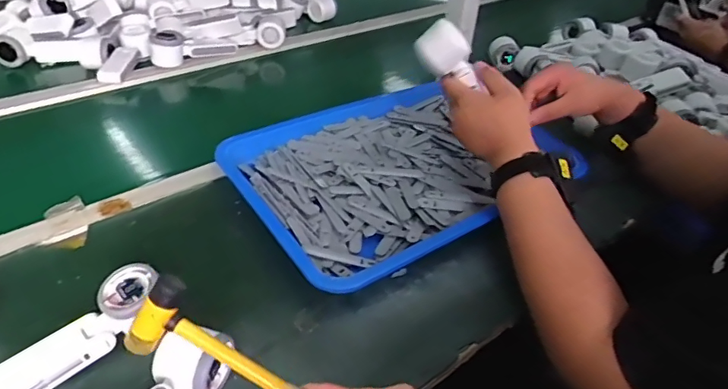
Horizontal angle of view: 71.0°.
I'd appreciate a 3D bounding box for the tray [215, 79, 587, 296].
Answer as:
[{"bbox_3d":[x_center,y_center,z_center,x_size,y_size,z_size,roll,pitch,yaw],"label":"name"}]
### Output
[{"bbox_3d":[0.059,-0.049,0.746,0.461,0.046,0.328,-20,46,-28],"label":"tray"}]

